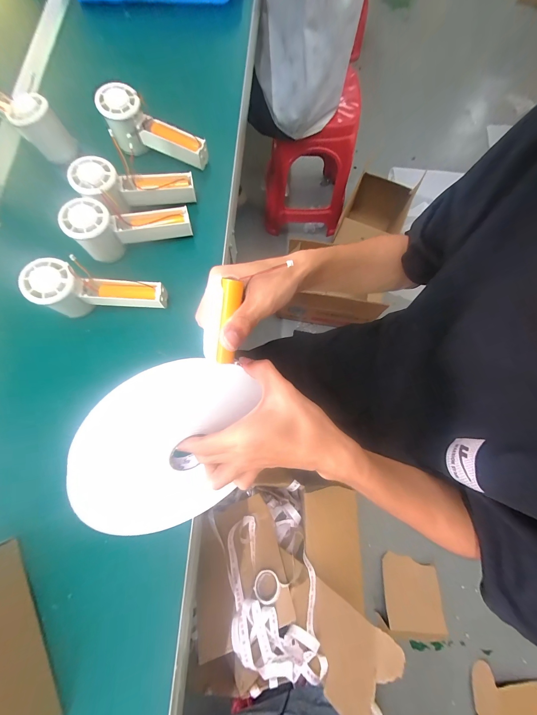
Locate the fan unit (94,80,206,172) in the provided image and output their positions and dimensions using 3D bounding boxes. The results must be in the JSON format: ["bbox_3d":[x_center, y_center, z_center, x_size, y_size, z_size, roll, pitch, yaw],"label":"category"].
[{"bbox_3d":[-0.169,-0.332,0.372,0.154,0.067,0.061,19,79,-11],"label":"fan unit"}]

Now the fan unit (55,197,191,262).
[{"bbox_3d":[-0.187,-0.178,0.341,0.153,0.060,0.053,-16,78,-15],"label":"fan unit"}]

